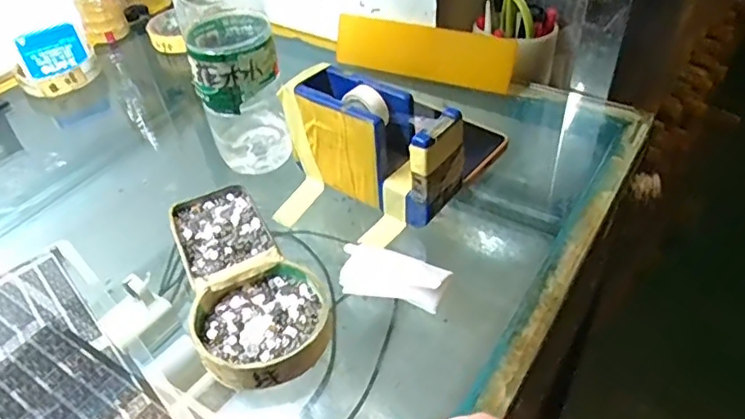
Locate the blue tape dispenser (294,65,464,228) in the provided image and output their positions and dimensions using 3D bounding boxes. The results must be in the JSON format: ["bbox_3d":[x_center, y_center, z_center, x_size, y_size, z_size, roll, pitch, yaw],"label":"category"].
[{"bbox_3d":[0.002,-0.045,0.416,0.124,0.085,0.044,26,51,28],"label":"blue tape dispenser"}]

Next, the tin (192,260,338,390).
[{"bbox_3d":[-0.065,0.071,0.344,0.080,0.022,0.078,-2,43,2],"label":"tin"}]

